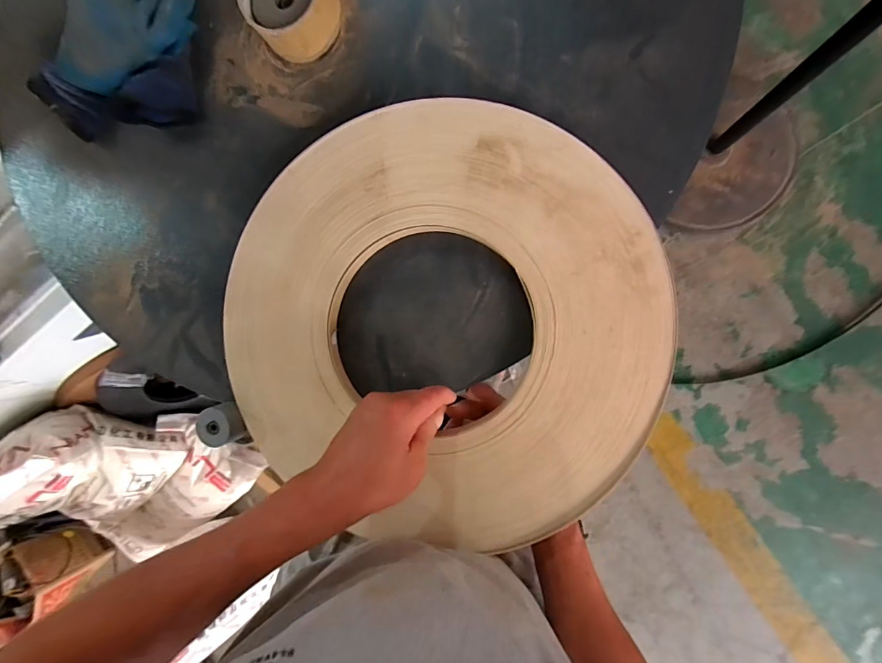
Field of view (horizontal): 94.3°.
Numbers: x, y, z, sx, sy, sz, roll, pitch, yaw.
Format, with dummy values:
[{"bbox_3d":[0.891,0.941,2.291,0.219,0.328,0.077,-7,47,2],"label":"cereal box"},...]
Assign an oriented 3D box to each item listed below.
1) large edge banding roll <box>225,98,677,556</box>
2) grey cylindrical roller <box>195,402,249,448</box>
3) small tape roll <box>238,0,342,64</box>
[{"bbox_3d":[-0.011,-0.004,0.380,0.401,0.034,0.395,0,92,6],"label":"large edge banding roll"},{"bbox_3d":[-0.220,0.094,0.411,0.036,0.023,0.039,0,92,6],"label":"grey cylindrical roller"},{"bbox_3d":[-0.141,-0.308,0.387,0.078,0.047,0.084,0,91,11],"label":"small tape roll"}]

